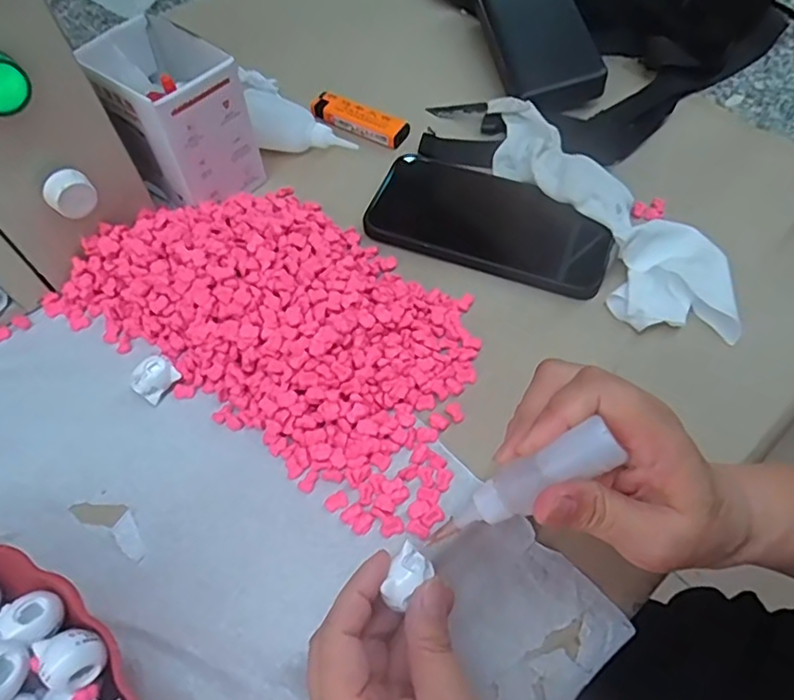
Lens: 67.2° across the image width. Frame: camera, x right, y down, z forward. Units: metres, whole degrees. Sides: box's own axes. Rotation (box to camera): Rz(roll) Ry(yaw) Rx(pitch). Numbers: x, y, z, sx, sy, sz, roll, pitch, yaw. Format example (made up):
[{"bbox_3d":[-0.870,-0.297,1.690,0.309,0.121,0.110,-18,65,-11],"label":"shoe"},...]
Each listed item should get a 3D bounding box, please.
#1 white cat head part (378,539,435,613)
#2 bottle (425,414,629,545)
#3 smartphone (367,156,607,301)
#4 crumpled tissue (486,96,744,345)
[{"bbox_3d":[0.004,0.098,0.260,0.016,0.009,0.023,35,66,21],"label":"white cat head part"},{"bbox_3d":[0.049,0.057,0.243,0.088,0.016,0.017,-39,55,28],"label":"bottle"},{"bbox_3d":[0.064,-0.090,0.408,0.162,0.008,0.080,20,61,14],"label":"smartphone"},{"bbox_3d":[0.135,-0.098,0.401,0.076,0.024,0.231,-25,61,-13],"label":"crumpled tissue"}]

